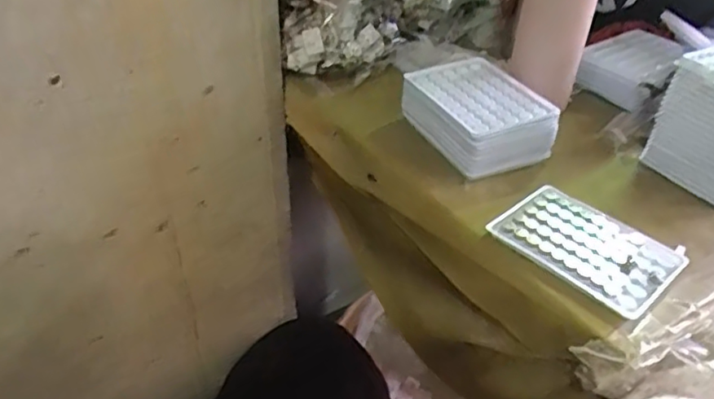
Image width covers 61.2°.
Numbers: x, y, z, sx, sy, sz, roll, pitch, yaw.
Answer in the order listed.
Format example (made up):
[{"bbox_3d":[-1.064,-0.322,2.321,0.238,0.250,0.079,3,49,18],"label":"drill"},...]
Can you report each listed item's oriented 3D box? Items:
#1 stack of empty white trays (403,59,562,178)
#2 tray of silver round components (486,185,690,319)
[{"bbox_3d":[0.112,-0.084,0.591,0.102,0.055,0.139,-15,41,-21],"label":"stack of empty white trays"},{"bbox_3d":[0.183,0.035,0.482,0.095,0.011,0.130,-29,48,-34],"label":"tray of silver round components"}]

